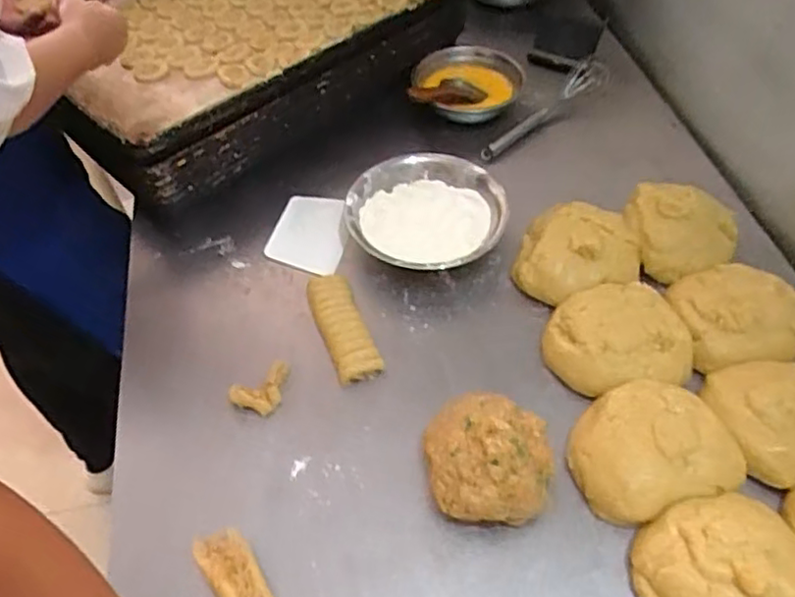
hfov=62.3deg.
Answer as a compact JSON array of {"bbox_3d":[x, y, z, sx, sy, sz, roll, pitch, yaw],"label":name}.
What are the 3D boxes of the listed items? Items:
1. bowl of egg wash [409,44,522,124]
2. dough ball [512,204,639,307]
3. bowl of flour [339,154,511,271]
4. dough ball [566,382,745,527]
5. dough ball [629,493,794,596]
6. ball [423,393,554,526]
[{"bbox_3d":[0.103,-0.319,0.979,0.151,0.050,0.141,-1,52,1],"label":"bowl of egg wash"},{"bbox_3d":[0.205,-0.053,0.761,0.123,0.054,0.129,-1,52,1],"label":"dough ball"},{"bbox_3d":[0.036,-0.102,0.813,0.192,0.047,0.174,11,53,11],"label":"bowl of flour"},{"bbox_3d":[0.236,0.143,0.620,0.146,0.054,0.122,-15,53,-10],"label":"dough ball"},{"bbox_3d":[0.274,0.233,0.545,0.140,0.057,0.124,-10,52,-6],"label":"dough ball"},{"bbox_3d":[0.083,0.149,0.604,0.107,0.084,0.109,-1,52,1],"label":"ball"}]

